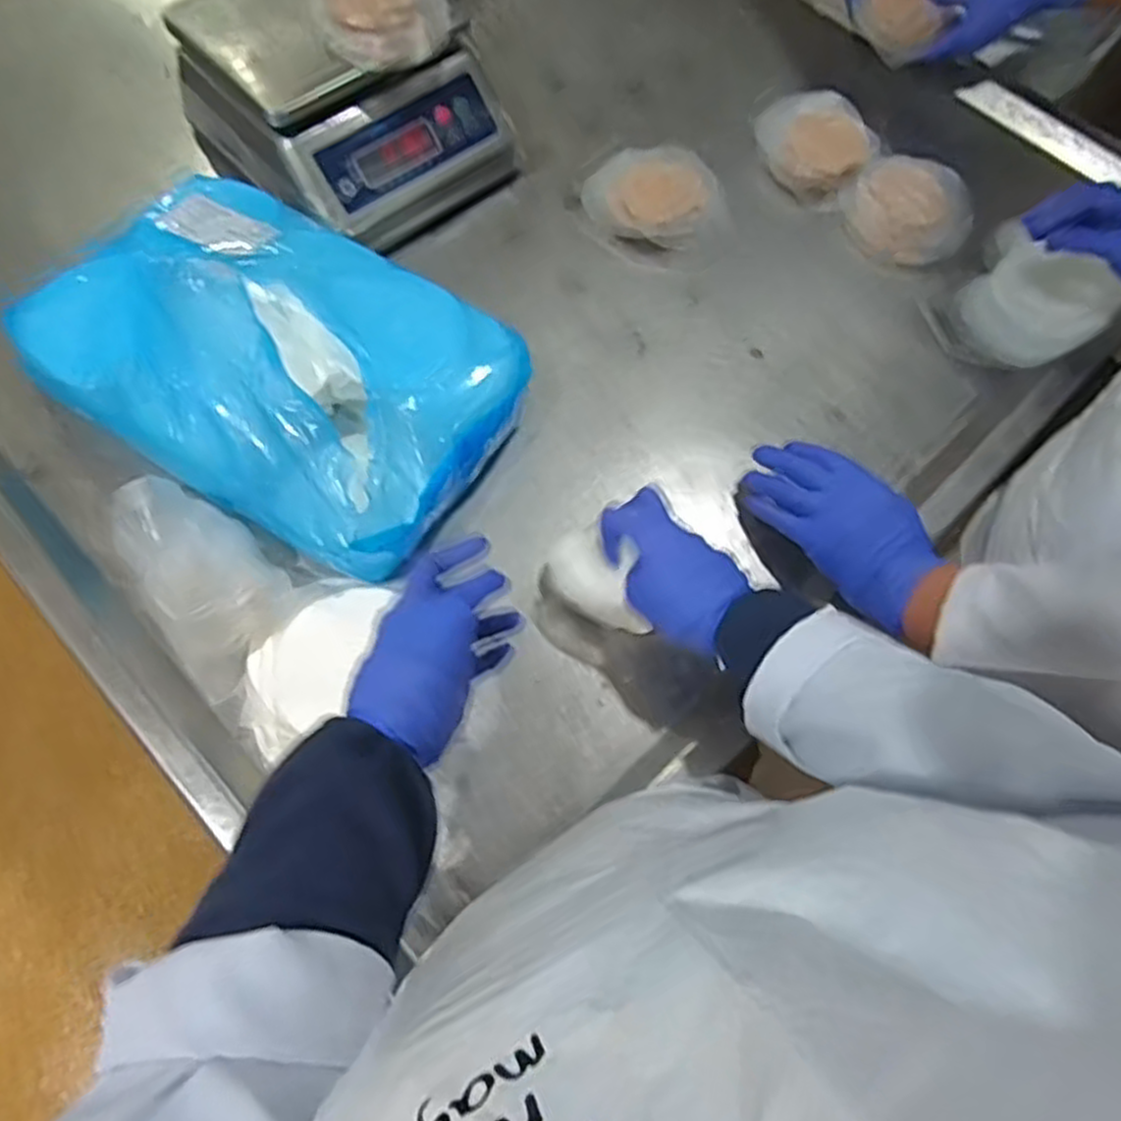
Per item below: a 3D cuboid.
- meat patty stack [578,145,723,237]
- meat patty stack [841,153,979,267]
[{"bbox_3d":[0.091,-0.379,0.804,0.125,0.027,0.111,16,66,4],"label":"meat patty stack"},{"bbox_3d":[0.365,-0.367,0.822,0.133,0.033,0.126,-25,70,-13],"label":"meat patty stack"}]

